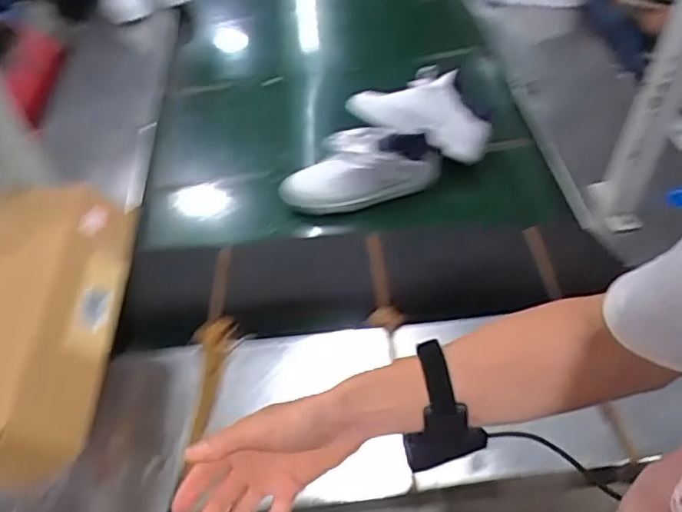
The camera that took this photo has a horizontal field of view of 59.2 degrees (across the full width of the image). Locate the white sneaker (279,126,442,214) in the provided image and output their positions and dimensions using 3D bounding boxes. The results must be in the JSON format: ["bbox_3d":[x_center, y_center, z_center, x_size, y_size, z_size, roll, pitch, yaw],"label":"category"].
[{"bbox_3d":[0.030,-0.161,1.093,0.283,0.106,0.105,-20,49,-13],"label":"white sneaker"}]

